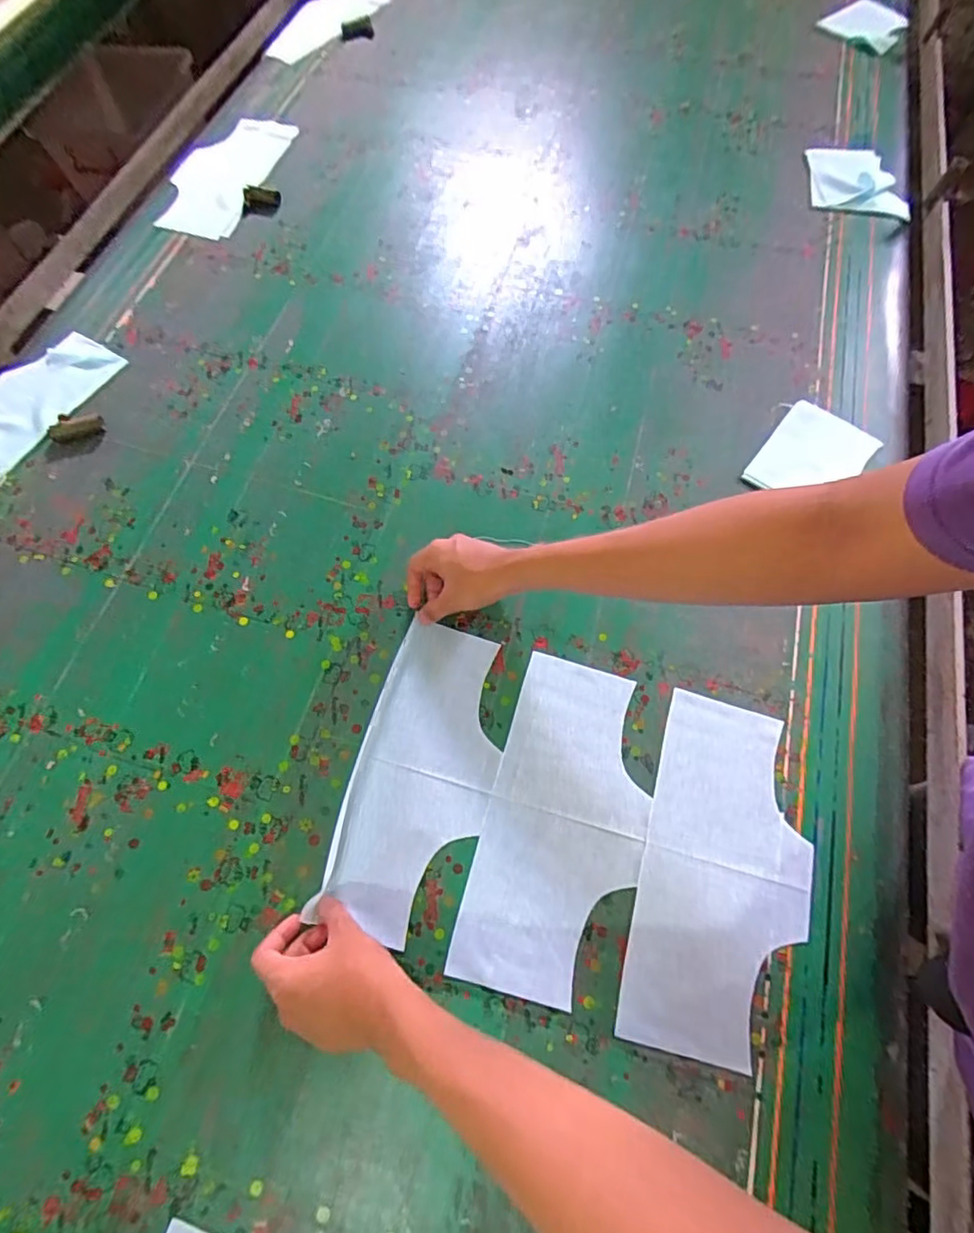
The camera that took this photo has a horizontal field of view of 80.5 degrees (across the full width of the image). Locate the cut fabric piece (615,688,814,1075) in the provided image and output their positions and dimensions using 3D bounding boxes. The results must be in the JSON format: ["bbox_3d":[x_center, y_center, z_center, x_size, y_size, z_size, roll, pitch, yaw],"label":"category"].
[{"bbox_3d":[0.223,0.234,0.540,0.148,0.005,0.307,14,68,8],"label":"cut fabric piece"}]

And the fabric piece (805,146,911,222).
[{"bbox_3d":[0.614,-0.733,0.955,0.161,0.017,0.178,11,67,1],"label":"fabric piece"}]

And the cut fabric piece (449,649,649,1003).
[{"bbox_3d":[0.077,0.195,0.560,0.148,0.008,0.307,14,68,8],"label":"cut fabric piece"}]

